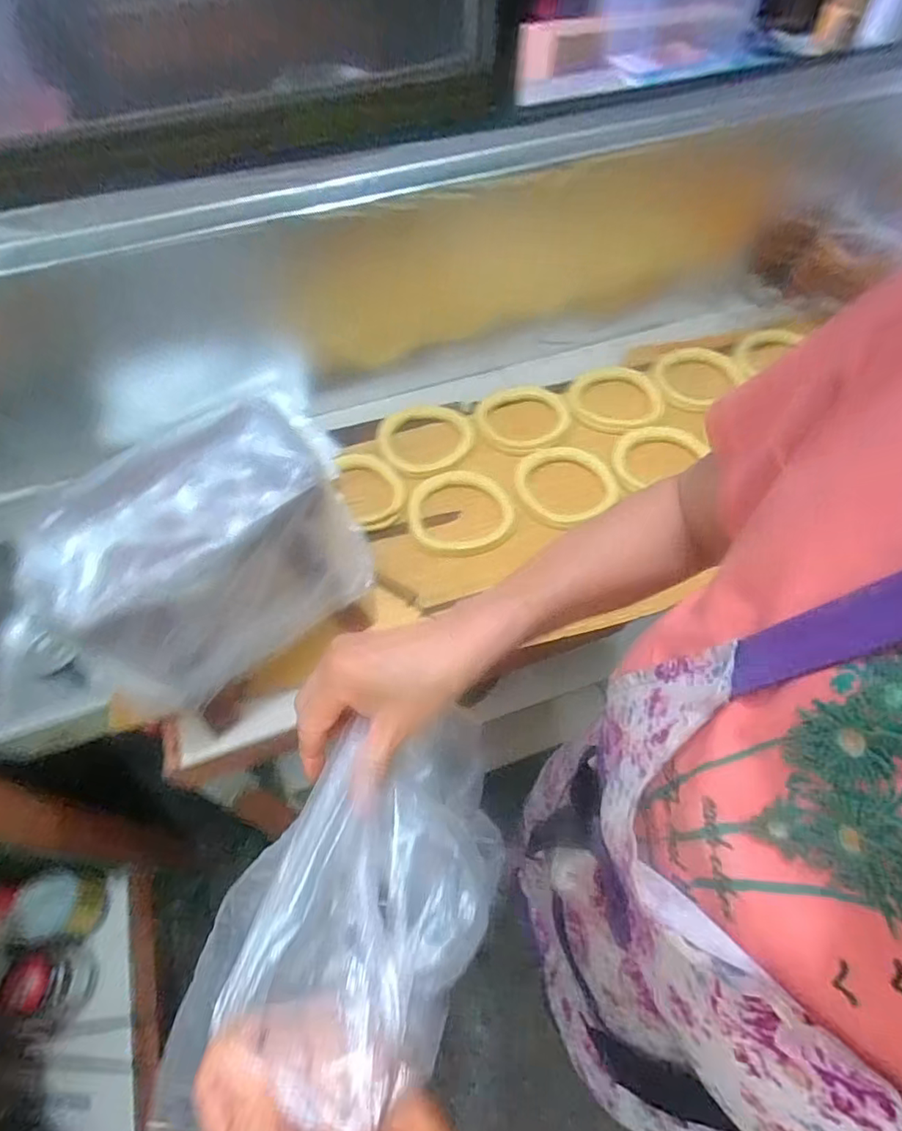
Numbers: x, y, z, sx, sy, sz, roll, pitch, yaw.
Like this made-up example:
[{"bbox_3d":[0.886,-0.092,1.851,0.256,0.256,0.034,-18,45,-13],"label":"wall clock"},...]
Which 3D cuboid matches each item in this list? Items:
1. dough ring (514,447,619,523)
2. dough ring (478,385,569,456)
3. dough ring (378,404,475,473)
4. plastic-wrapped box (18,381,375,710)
[{"bbox_3d":[0.165,-0.122,0.815,0.145,0.011,0.139,-1,56,1],"label":"dough ring"},{"bbox_3d":[0.116,-0.233,0.879,0.147,0.021,0.135,-1,56,1],"label":"dough ring"},{"bbox_3d":[-0.038,-0.202,0.871,0.147,0.011,0.137,-1,56,1],"label":"dough ring"},{"bbox_3d":[-0.235,-0.013,0.572,0.279,0.200,0.164,-30,60,-17],"label":"plastic-wrapped box"}]

